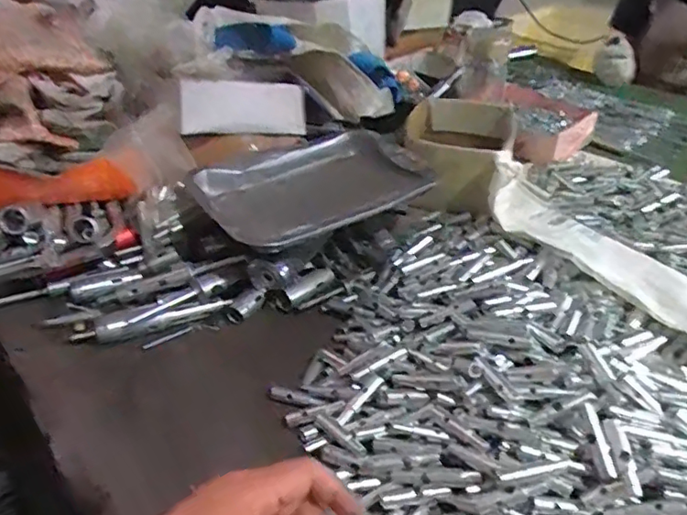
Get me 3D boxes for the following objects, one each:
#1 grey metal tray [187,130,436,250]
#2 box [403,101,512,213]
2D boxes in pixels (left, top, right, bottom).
[{"bbox_3d":[-0.029,-0.077,0.617,0.247,0.034,0.177,-21,42,-28],"label":"grey metal tray"},{"bbox_3d":[0.156,-0.141,0.774,0.138,0.085,0.182,8,37,8],"label":"box"}]

